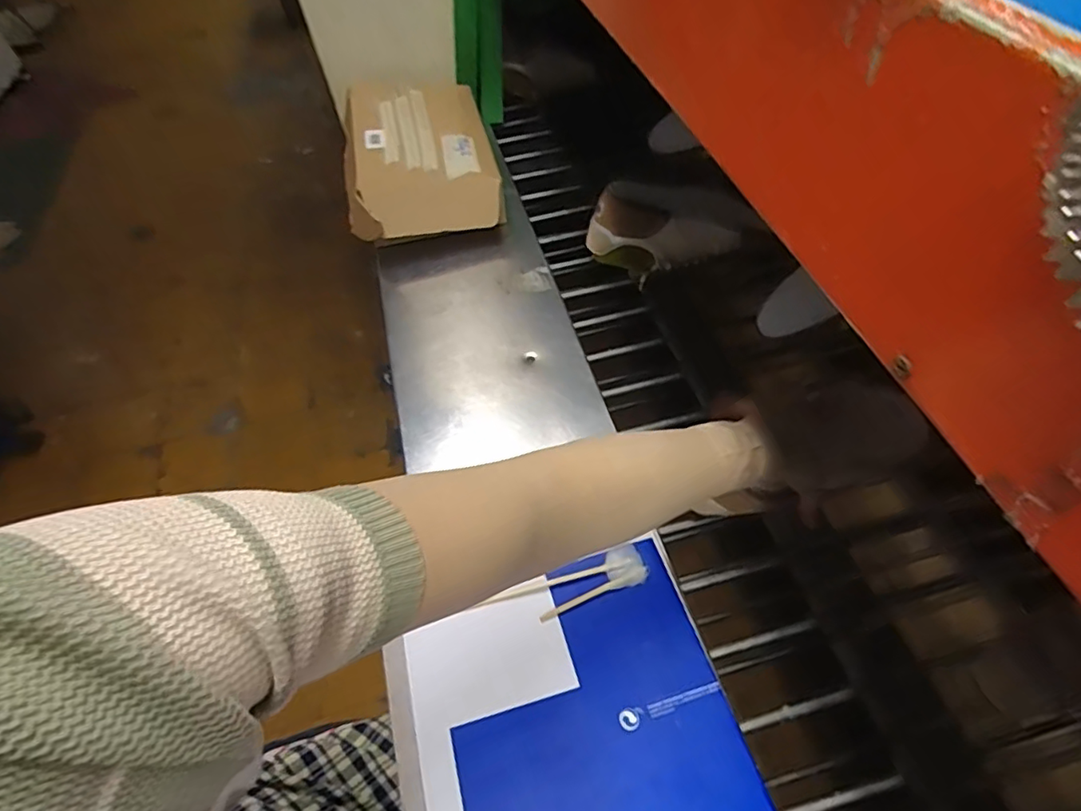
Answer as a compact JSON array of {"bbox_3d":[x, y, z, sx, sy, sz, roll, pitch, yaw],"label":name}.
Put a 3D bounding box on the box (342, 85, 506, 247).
[{"bbox_3d":[-0.193,-0.397,0.897,0.233,0.082,0.369,-12,55,-7],"label":"box"}]

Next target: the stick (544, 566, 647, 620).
[{"bbox_3d":[0.050,0.172,0.518,0.106,0.011,0.014,-21,57,-13],"label":"stick"}]

